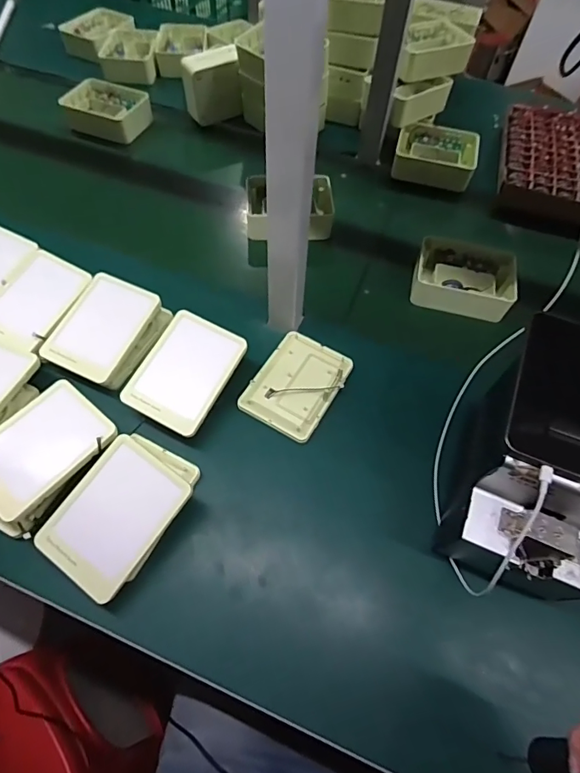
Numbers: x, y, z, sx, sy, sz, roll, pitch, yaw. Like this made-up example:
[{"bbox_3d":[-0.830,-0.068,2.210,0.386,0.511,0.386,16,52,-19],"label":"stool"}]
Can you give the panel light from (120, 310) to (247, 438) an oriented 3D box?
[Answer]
[{"bbox_3d":[-0.126,-0.019,0.525,0.103,0.014,0.140,27,73,10],"label":"panel light"}]

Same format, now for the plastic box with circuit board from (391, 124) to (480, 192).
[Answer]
[{"bbox_3d":[0.267,-0.422,0.804,0.145,0.048,0.104,14,60,6],"label":"plastic box with circuit board"}]

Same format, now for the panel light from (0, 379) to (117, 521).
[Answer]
[{"bbox_3d":[-0.272,0.063,0.470,0.105,0.014,0.135,38,65,18],"label":"panel light"}]

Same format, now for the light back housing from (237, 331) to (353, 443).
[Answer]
[{"bbox_3d":[0.010,-0.005,0.555,0.099,0.010,0.131,31,66,13],"label":"light back housing"}]

